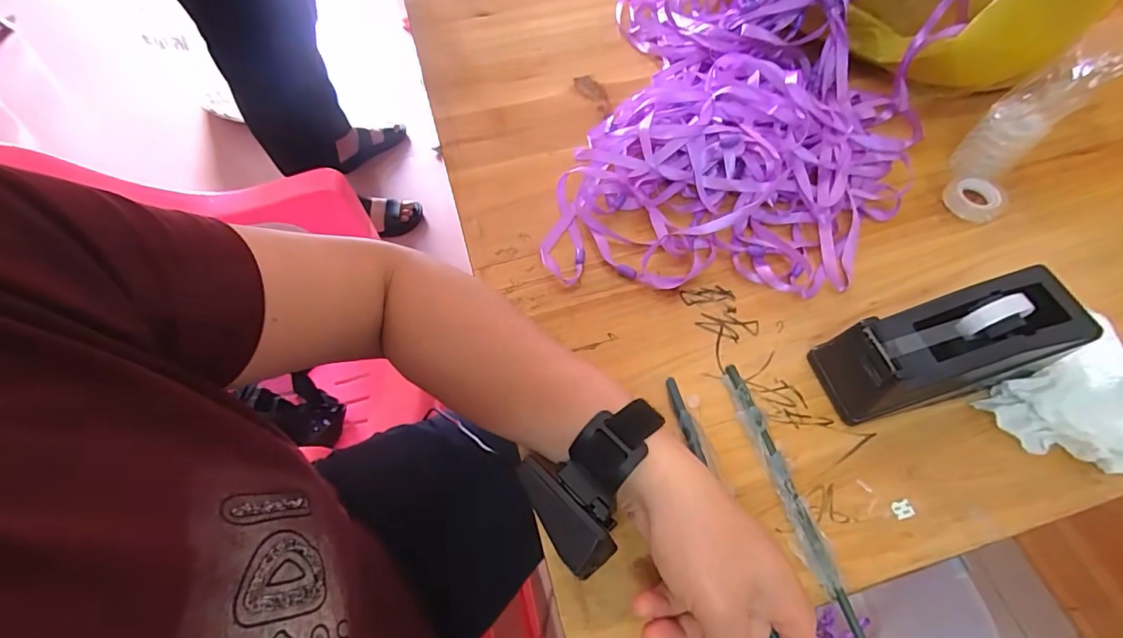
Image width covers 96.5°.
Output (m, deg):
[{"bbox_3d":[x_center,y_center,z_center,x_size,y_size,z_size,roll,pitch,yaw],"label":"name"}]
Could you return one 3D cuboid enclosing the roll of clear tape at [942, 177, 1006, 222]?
[{"bbox_3d":[0.367,-0.107,0.444,0.046,0.015,0.046,-1,61,1],"label":"roll of clear tape"}]

